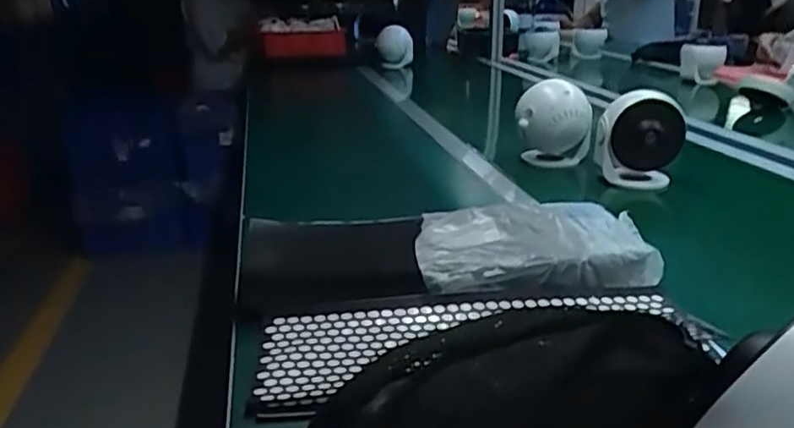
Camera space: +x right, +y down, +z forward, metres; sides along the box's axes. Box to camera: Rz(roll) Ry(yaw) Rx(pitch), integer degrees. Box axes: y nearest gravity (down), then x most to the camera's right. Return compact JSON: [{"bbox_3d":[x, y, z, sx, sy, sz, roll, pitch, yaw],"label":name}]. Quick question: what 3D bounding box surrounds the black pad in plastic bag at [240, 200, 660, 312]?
[{"bbox_3d":[0.044,0.039,0.655,0.379,0.062,0.164,-3,20,-6],"label":"black pad in plastic bag"}]

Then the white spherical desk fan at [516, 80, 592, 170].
[{"bbox_3d":[0.248,-0.138,1.050,0.109,0.140,0.109,5,21,16],"label":"white spherical desk fan"}]

